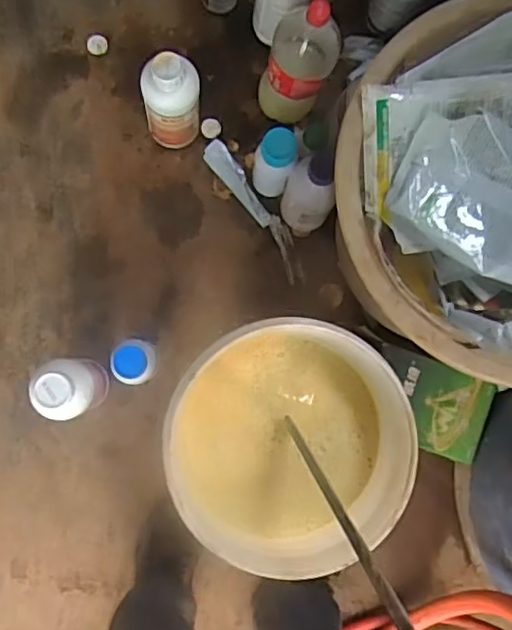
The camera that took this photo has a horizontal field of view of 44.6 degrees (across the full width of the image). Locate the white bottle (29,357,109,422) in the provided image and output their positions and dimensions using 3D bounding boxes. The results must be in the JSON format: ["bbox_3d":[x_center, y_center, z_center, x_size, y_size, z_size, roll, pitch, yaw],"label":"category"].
[{"bbox_3d":[-0.290,0.115,0.983,0.083,0.237,0.090,6,85,-5],"label":"white bottle"}]

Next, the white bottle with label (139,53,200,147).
[{"bbox_3d":[-0.136,-0.338,1.026,0.093,0.225,0.075,-4,86,-8],"label":"white bottle with label"}]

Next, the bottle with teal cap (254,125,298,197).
[{"bbox_3d":[0.030,-0.251,1.053,0.065,0.204,0.050,25,83,-5],"label":"bottle with teal cap"}]

